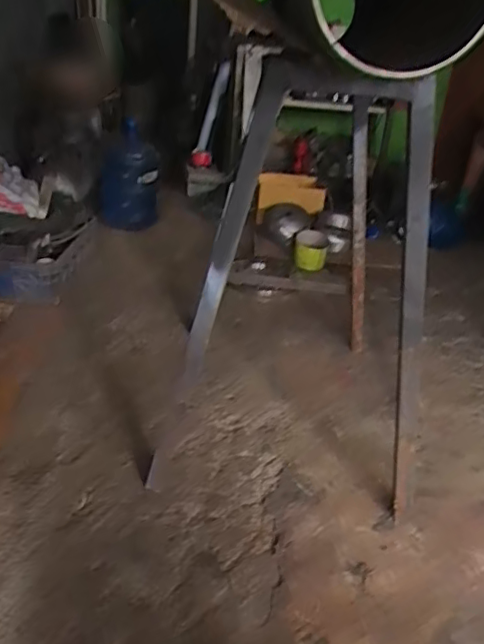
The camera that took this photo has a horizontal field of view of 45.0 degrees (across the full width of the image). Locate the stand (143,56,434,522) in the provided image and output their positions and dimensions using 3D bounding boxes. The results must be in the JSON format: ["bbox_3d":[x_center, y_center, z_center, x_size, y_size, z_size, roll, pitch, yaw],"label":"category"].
[{"bbox_3d":[0.155,-0.164,1.364,0.468,0.814,0.752,5,27,1],"label":"stand"}]

